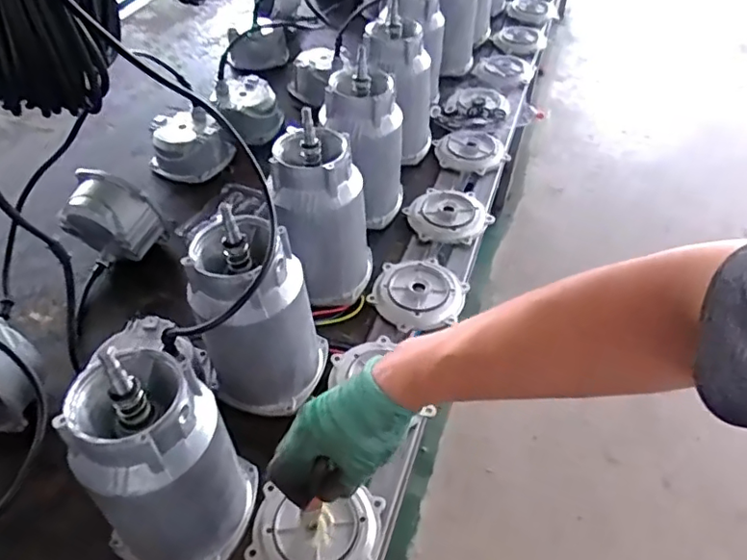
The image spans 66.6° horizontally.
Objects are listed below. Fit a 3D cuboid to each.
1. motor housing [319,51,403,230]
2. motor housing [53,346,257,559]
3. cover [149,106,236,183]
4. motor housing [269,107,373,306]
[{"bbox_3d":[-0.012,-0.204,0.863,0.106,0.211,0.113,26,52,22],"label":"motor housing"},{"bbox_3d":[-0.184,0.167,0.509,0.104,0.215,0.119,5,47,4],"label":"motor housing"},{"bbox_3d":[-0.320,-0.233,0.995,0.137,0.074,0.122,-11,48,-11],"label":"cover"},{"bbox_3d":[-0.063,-0.081,0.742,0.114,0.214,0.110,-4,47,-4],"label":"motor housing"}]

